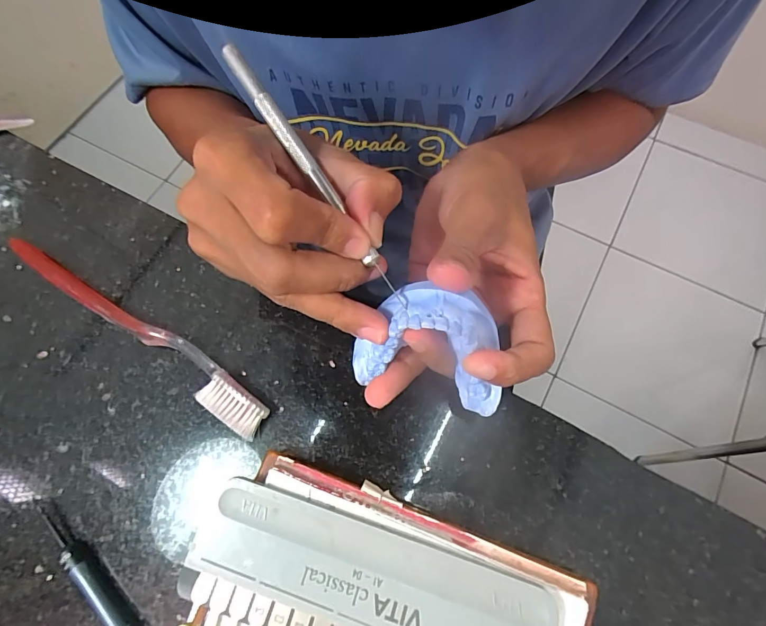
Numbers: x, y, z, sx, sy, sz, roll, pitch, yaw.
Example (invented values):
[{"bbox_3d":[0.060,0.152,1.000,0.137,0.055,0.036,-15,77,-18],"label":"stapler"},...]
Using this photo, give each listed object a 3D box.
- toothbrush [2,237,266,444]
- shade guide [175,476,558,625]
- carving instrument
[{"bbox_3d":[-0.137,0.007,0.223,0.182,0.013,0.019,32,74,12],"label":"toothbrush"},{"bbox_3d":[-0.009,0.122,0.161,0.143,0.008,0.067,16,71,8],"label":"shade guide"},{"bbox_3d":[-0.030,-0.060,0.175,0.007,0.004,0.135,-34,87,-10],"label":"carving instrument"}]

